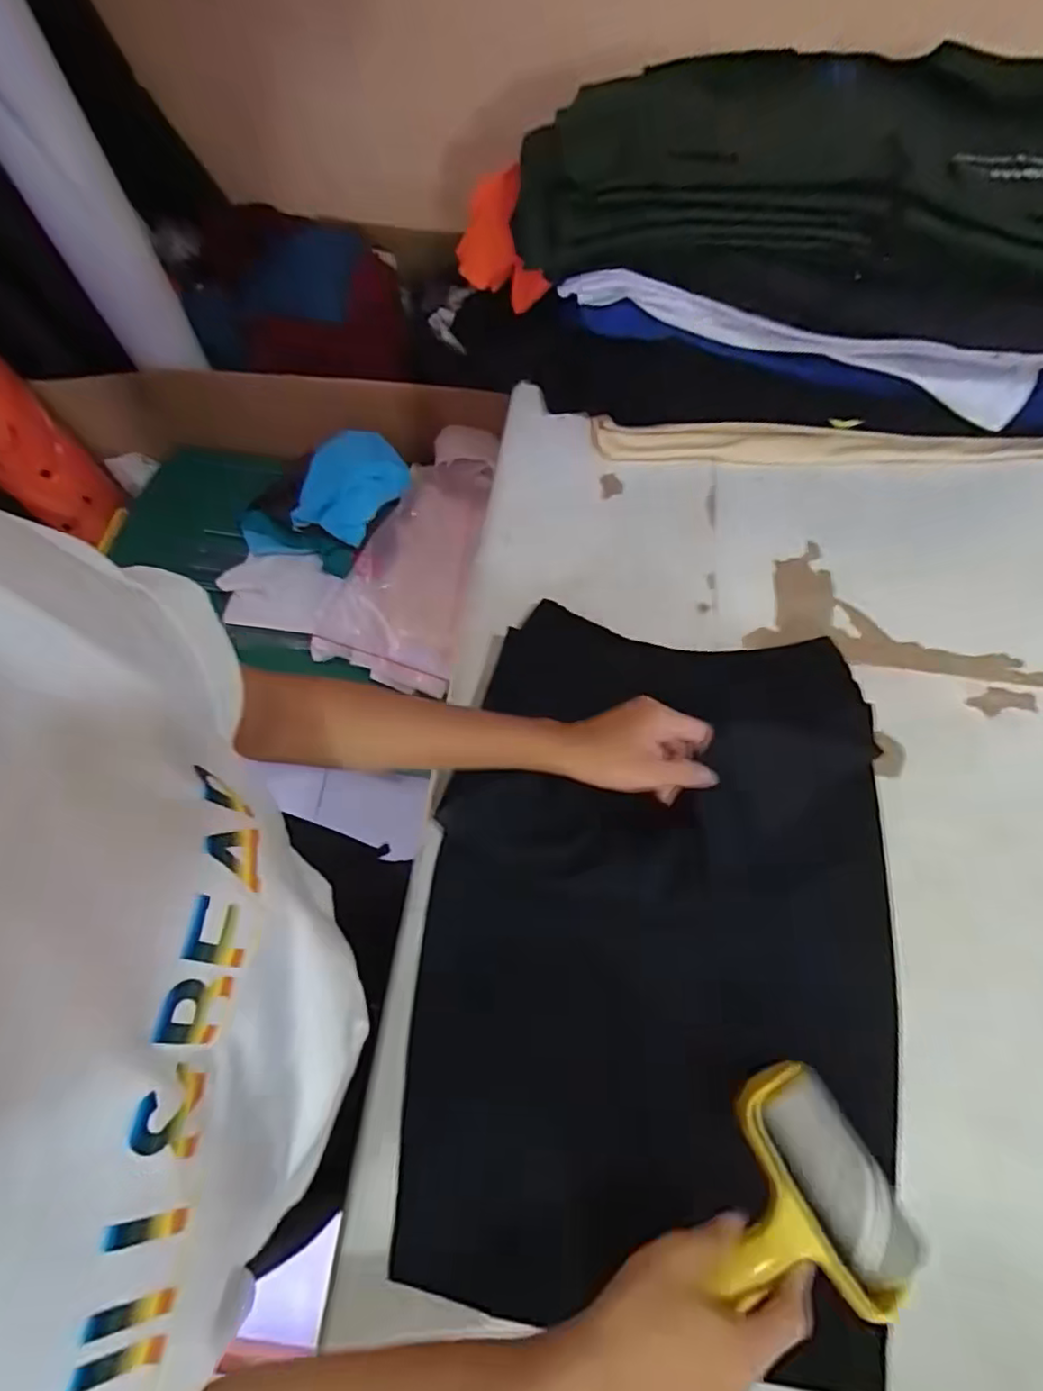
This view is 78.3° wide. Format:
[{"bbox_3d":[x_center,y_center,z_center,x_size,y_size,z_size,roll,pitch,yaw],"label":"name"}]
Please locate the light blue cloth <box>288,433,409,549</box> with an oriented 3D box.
[{"bbox_3d":[-0.253,-0.316,0.973,0.133,0.034,0.161,24,97,-12],"label":"light blue cloth"}]

